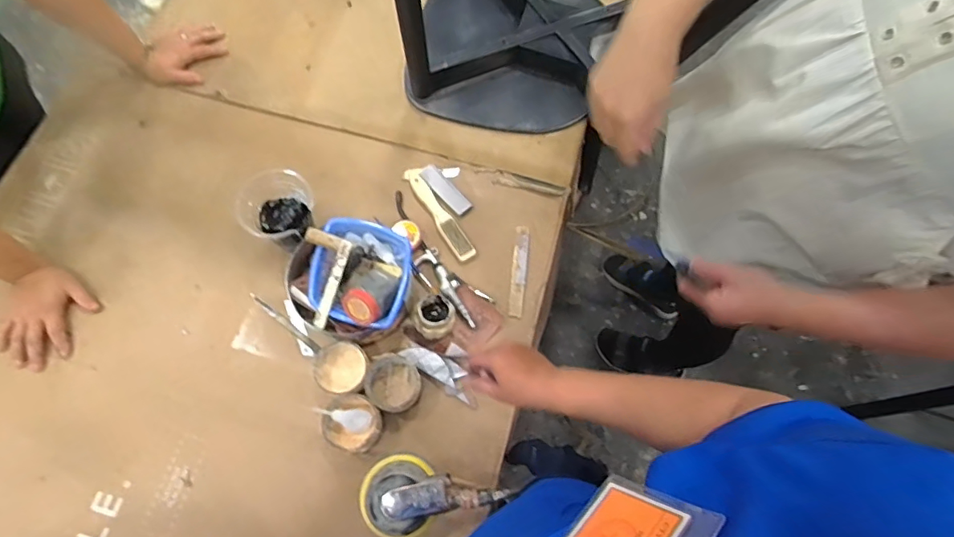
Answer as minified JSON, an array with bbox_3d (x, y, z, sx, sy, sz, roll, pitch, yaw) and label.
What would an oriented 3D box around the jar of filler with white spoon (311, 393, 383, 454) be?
[{"bbox_3d":[-0.189,0.236,0.776,0.086,0.050,0.079,1,71,-2],"label":"jar of filler with white spoon"}]

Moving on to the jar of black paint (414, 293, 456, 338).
[{"bbox_3d":[-0.065,0.081,0.806,0.061,0.062,0.073,9,70,1],"label":"jar of black paint"}]

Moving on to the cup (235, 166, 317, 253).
[{"bbox_3d":[-0.311,-0.084,0.828,0.105,0.136,0.095,-6,70,-4],"label":"cup"}]

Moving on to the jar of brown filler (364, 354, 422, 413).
[{"bbox_3d":[-0.132,0.182,0.804,0.082,0.027,0.087,1,71,-2],"label":"jar of brown filler"}]

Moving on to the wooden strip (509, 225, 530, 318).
[{"bbox_3d":[0.074,0.003,0.890,0.025,0.008,0.167,7,71,0],"label":"wooden strip"}]

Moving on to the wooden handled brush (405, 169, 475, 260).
[{"bbox_3d":[-0.068,-0.099,0.905,0.037,0.012,0.200,-32,75,-12],"label":"wooden handled brush"}]

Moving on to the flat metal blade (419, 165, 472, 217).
[{"bbox_3d":[-0.057,-0.143,0.920,0.036,0.005,0.112,-42,77,-14],"label":"flat metal blade"}]

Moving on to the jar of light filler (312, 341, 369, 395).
[{"bbox_3d":[-0.210,0.157,0.795,0.081,0.050,0.076,1,71,-2],"label":"jar of light filler"}]

